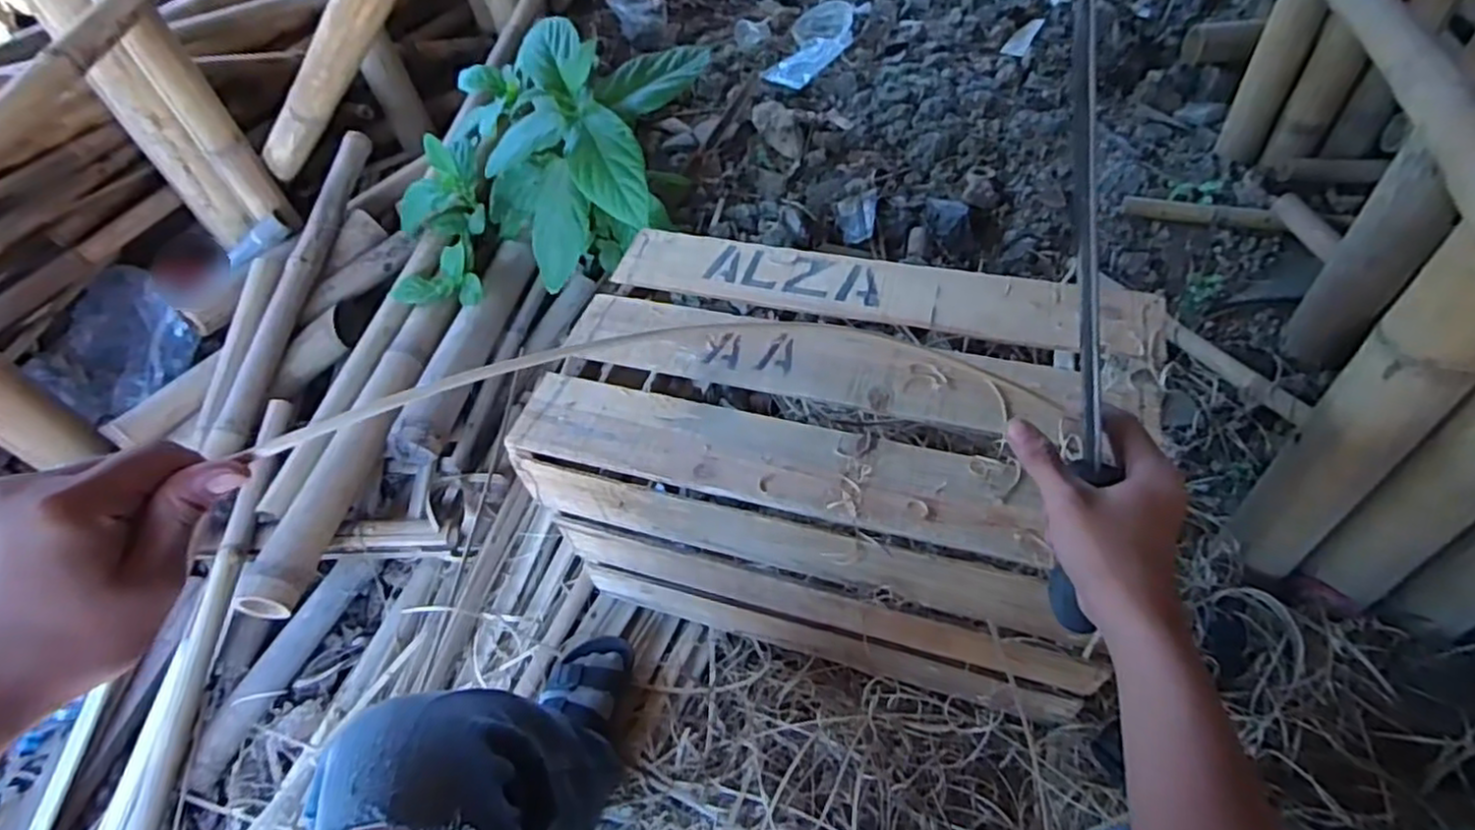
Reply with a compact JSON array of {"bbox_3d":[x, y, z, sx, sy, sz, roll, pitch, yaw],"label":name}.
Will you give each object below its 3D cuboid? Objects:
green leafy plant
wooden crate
[{"bbox_3d":[-0.366,-0.413,1.224,0.525,0.333,0.446,13,54,15],"label":"green leafy plant"},{"bbox_3d":[0.107,0.052,0.813,0.568,0.338,0.349,14,55,16],"label":"wooden crate"}]

